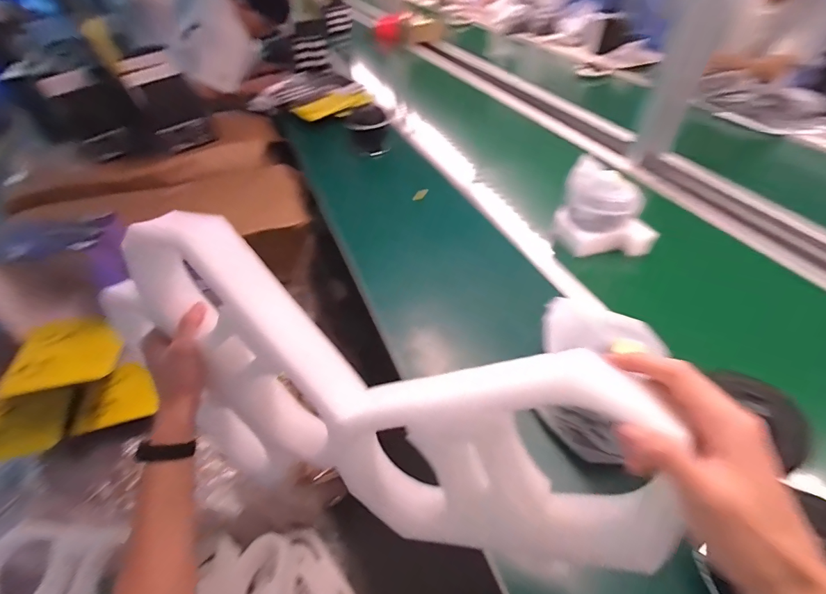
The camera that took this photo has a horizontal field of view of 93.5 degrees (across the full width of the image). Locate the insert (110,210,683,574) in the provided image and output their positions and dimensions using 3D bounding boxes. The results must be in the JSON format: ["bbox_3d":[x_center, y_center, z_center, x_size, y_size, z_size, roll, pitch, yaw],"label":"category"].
[{"bbox_3d":[-0.019,0.066,0.336,0.443,0.175,0.098,30,52,13],"label":"insert"}]

